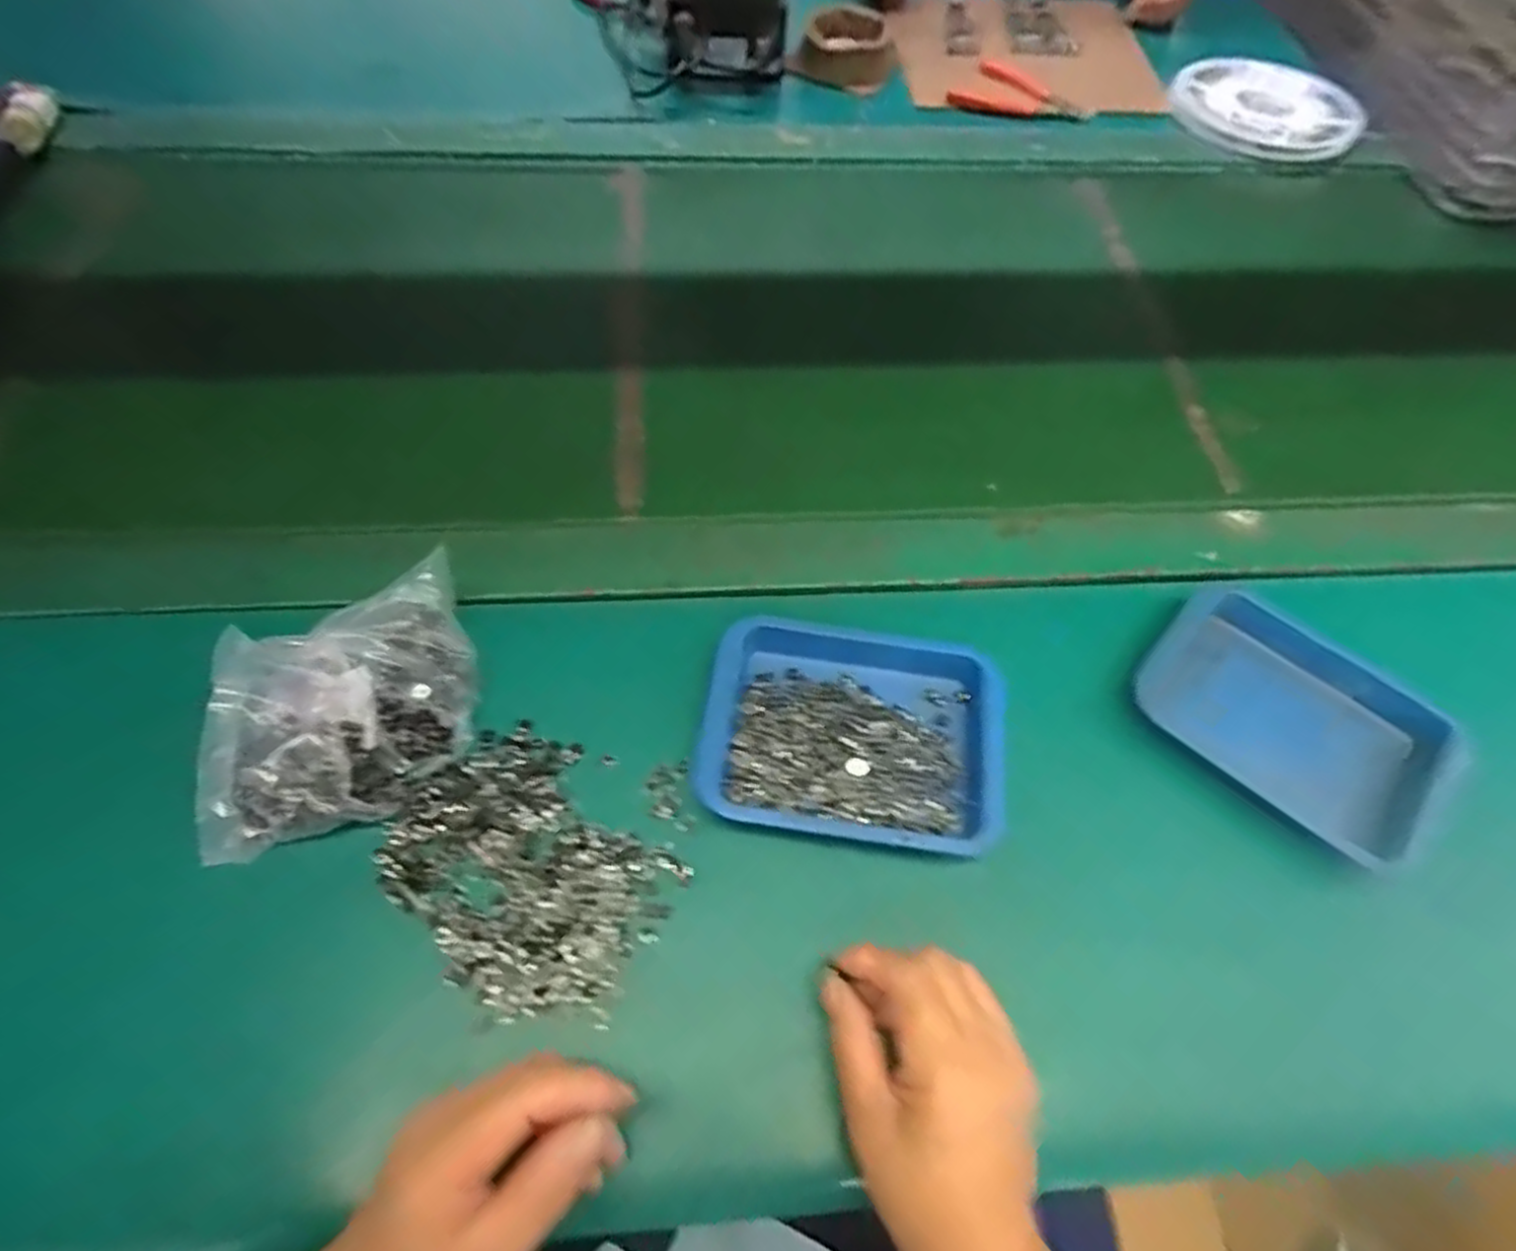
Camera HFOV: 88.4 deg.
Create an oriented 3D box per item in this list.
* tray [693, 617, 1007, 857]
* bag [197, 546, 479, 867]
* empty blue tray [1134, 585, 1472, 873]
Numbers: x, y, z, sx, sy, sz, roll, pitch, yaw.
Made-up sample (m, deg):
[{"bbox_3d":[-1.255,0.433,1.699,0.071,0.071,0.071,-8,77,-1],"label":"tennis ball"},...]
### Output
[{"bbox_3d":[0.052,0.055,0.422,0.156,0.019,0.121,9,60,4],"label":"tray"},{"bbox_3d":[-0.208,0.042,0.383,0.154,0.066,0.089,-33,66,-18],"label":"bag"},{"bbox_3d":[0.305,0.053,0.444,0.158,0.031,0.091,38,99,16],"label":"empty blue tray"}]

